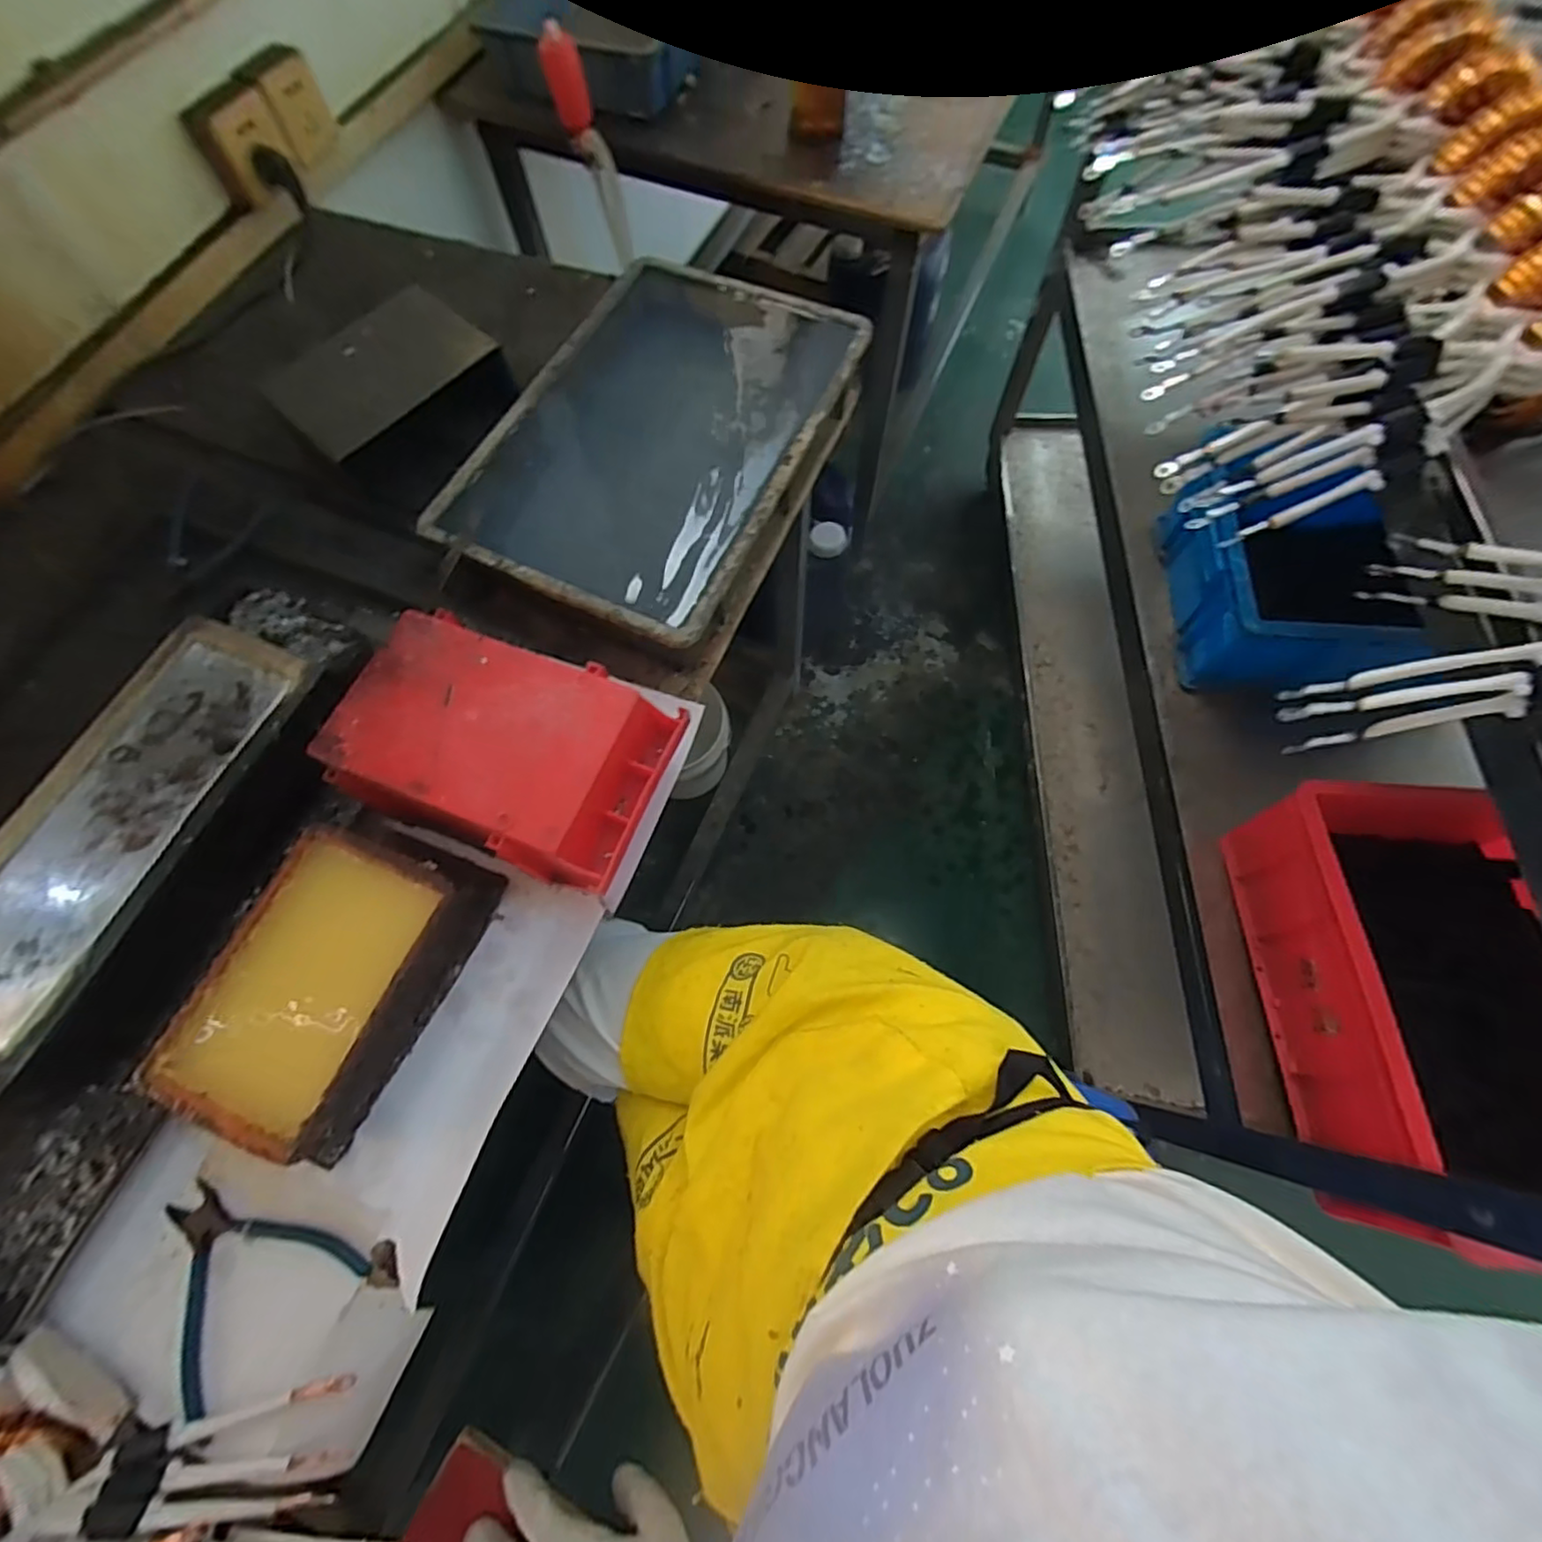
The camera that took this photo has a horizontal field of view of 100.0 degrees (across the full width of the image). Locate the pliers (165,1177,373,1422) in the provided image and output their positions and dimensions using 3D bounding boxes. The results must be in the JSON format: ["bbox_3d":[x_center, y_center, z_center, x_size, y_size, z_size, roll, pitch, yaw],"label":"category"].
[{"bbox_3d":[-0.362,0.335,0.446,0.121,0.009,0.124,-40,73,-13],"label":"pliers"}]

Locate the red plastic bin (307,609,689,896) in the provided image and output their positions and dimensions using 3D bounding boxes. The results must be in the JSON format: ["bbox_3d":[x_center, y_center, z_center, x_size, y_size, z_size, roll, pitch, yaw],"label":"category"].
[{"bbox_3d":[-0.206,-0.016,0.507,0.243,0.076,0.157,20,71,9],"label":"red plastic bin"}]

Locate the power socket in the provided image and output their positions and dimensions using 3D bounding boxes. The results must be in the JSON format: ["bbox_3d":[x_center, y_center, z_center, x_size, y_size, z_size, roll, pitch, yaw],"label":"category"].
[{"bbox_3d":[-0.628,-0.806,0.808,0.036,0.092,0.187,18,70,8],"label":"power socket"}]

